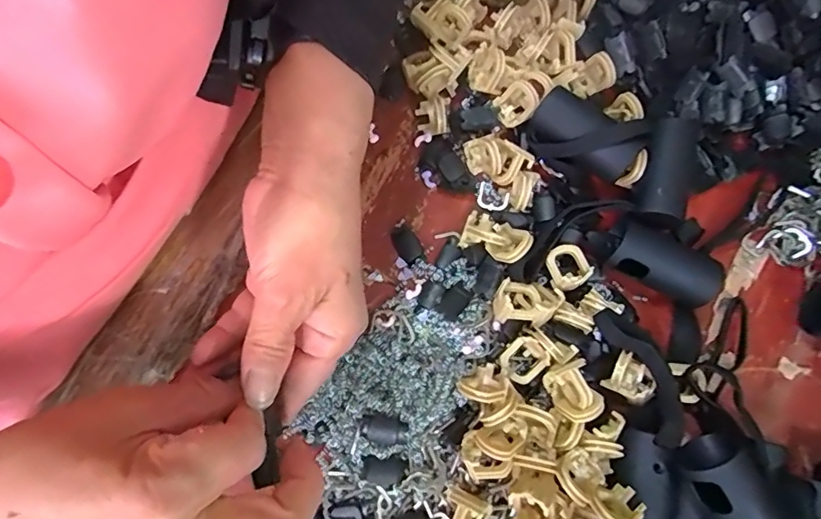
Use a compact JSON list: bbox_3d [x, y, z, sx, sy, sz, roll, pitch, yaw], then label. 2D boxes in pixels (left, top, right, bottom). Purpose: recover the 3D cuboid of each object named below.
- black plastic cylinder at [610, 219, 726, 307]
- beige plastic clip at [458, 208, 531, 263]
[{"bbox_3d":[0.148,0.005,0.292,0.063,0.030,0.028,27,78,1],"label":"black plastic cylinder"},{"bbox_3d":[0.049,-0.012,0.287,0.037,0.021,0.024,32,78,2],"label":"beige plastic clip"}]

